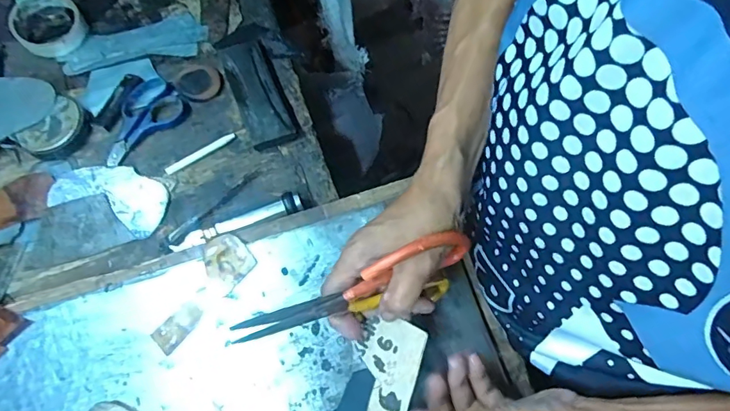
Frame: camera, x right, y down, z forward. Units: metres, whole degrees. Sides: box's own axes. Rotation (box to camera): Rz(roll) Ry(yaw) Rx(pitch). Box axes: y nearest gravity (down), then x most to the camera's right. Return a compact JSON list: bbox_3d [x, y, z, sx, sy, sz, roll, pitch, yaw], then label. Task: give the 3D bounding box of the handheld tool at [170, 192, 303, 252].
[{"bbox_3d":[-0.135,0.017,0.506,0.141,0.021,0.023,-18,65,-5],"label":"handheld tool"}]

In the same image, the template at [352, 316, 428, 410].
[{"bbox_3d":[0.009,0.149,0.376,0.050,0.004,0.120,14,86,19],"label":"template"}]

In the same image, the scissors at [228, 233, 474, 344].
[{"bbox_3d":[-0.004,0.069,0.361,0.176,0.077,0.023,-21,65,-7],"label":"scissors"}]

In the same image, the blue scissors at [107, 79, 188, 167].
[{"bbox_3d":[-0.269,-0.103,0.575,0.109,0.012,0.070,-38,68,-14],"label":"blue scissors"}]

